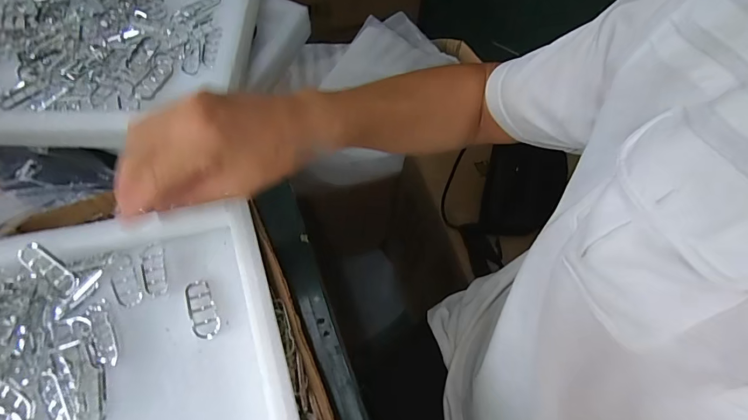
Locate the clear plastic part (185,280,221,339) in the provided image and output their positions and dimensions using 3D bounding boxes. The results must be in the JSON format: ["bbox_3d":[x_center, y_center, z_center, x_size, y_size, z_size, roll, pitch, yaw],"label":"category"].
[{"bbox_3d":[-0.148,0.085,0.341,0.022,0.008,0.055,-23,65,-17],"label":"clear plastic part"}]

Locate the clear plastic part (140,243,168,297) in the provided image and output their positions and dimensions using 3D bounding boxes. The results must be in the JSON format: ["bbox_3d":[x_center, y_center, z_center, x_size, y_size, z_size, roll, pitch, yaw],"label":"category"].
[{"bbox_3d":[-0.197,0.054,0.355,0.019,0.005,0.048,-14,63,-12],"label":"clear plastic part"}]

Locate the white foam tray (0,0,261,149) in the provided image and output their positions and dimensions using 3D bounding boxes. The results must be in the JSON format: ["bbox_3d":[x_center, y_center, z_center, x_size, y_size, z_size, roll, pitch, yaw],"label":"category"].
[{"bbox_3d":[-0.329,-0.201,0.450,0.371,0.047,0.286,0,61,-5],"label":"white foam tray"}]

